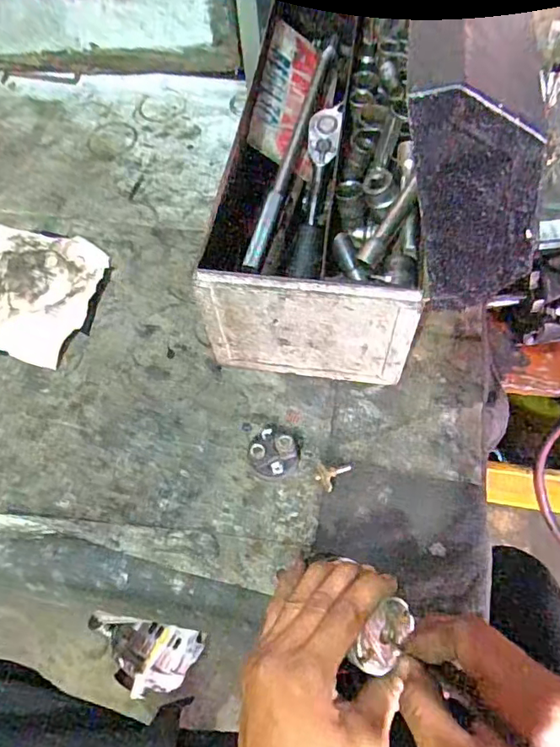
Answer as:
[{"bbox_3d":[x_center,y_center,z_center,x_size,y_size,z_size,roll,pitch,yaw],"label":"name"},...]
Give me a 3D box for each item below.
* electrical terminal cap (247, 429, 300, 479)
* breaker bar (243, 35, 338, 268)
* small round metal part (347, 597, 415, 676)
[{"bbox_3d":[-0.005,0.070,0.487,0.044,0.027,0.044,-1,62,3],"label":"electrical terminal cap"},{"bbox_3d":[0.018,-0.253,0.577,0.014,0.023,0.342,13,64,11],"label":"breaker bar"},{"bbox_3d":[0.066,0.174,0.353,0.031,0.018,0.050,46,65,-19],"label":"small round metal part"}]

